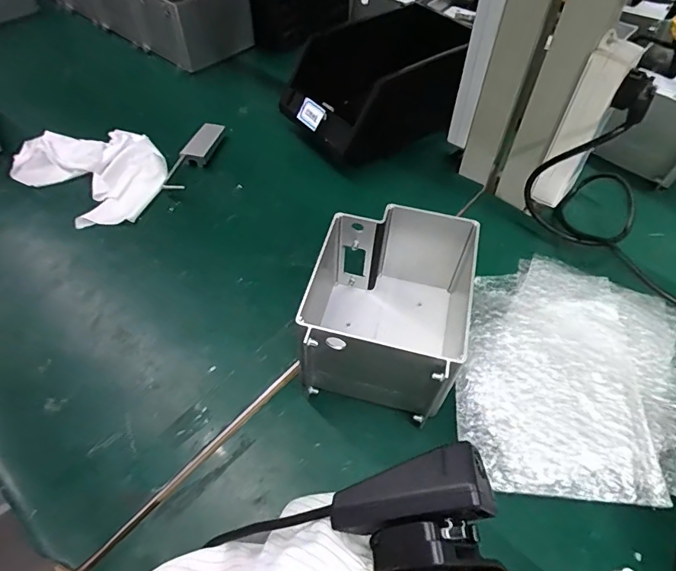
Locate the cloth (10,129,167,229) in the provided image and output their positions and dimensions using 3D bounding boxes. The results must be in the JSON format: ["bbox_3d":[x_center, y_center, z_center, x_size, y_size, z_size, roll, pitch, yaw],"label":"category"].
[{"bbox_3d":[-0.323,-0.152,0.596,0.213,0.029,0.149,29,57,19],"label":"cloth"}]

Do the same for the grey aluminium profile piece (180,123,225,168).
[{"bbox_3d":[-0.183,-0.194,0.613,0.028,0.021,0.079,15,53,9],"label":"grey aluminium profile piece"}]

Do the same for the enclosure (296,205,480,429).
[{"bbox_3d":[0.043,0.019,0.410,0.131,0.102,0.157,10,53,6],"label":"enclosure"}]

